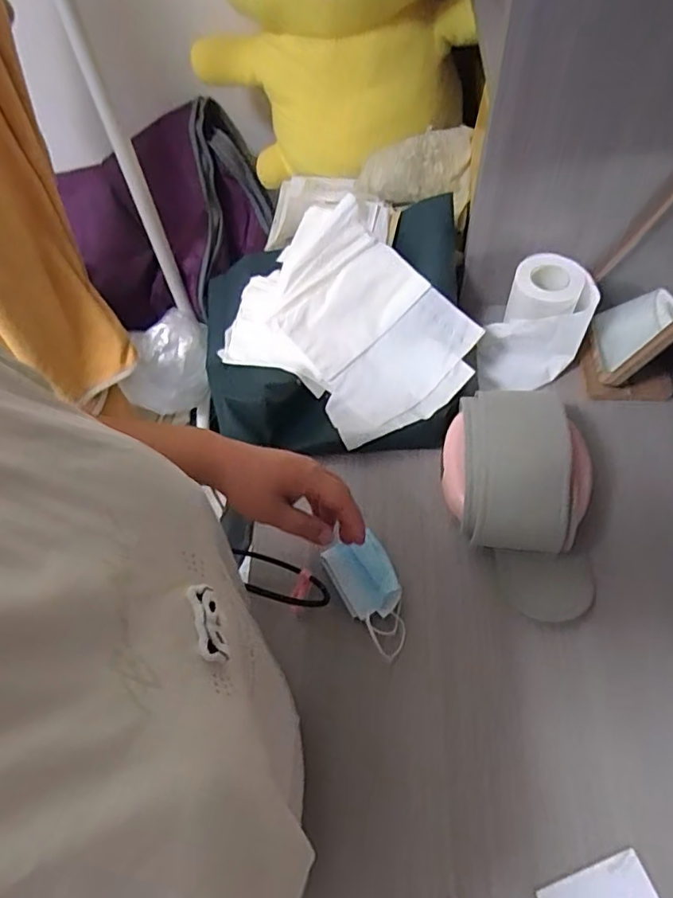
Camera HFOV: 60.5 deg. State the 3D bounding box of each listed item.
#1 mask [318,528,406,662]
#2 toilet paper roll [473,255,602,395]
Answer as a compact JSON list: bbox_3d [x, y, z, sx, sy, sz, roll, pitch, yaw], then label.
[{"bbox_3d":[0.036,0.142,0.585,0.062,0.019,0.118,-38,61,7],"label":"mask"},{"bbox_3d":[0.248,-0.154,0.727,0.116,0.128,0.109,-2,59,3],"label":"toilet paper roll"}]

